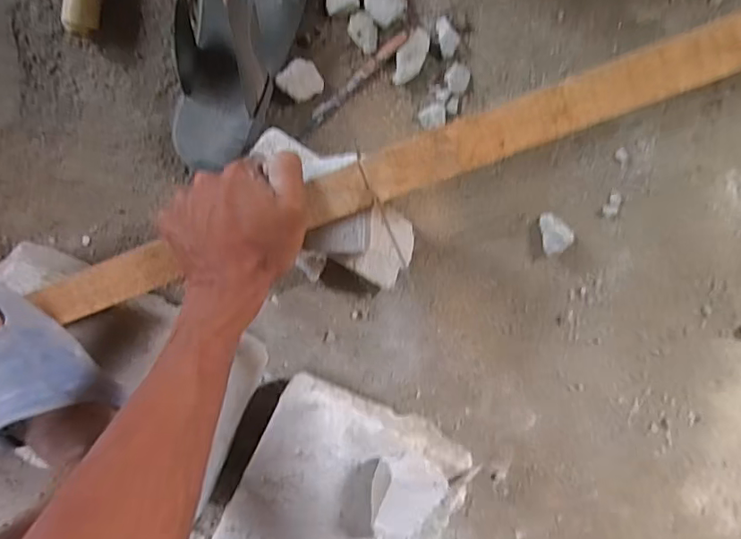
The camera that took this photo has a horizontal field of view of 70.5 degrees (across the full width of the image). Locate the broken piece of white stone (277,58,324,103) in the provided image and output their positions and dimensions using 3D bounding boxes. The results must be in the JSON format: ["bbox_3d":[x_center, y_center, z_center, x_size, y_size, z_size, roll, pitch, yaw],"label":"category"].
[{"bbox_3d":[-0.071,-0.193,0.537,0.041,0.015,0.037,-39,94,7],"label":"broken piece of white stone"}]

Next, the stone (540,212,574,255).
[{"bbox_3d":[0.192,-0.038,0.541,0.028,0.018,0.042,-10,96,4],"label":"stone"}]

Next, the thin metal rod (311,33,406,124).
[{"bbox_3d":[-0.012,-0.198,0.539,0.126,0.004,0.012,-41,93,7],"label":"thin metal rod"}]

